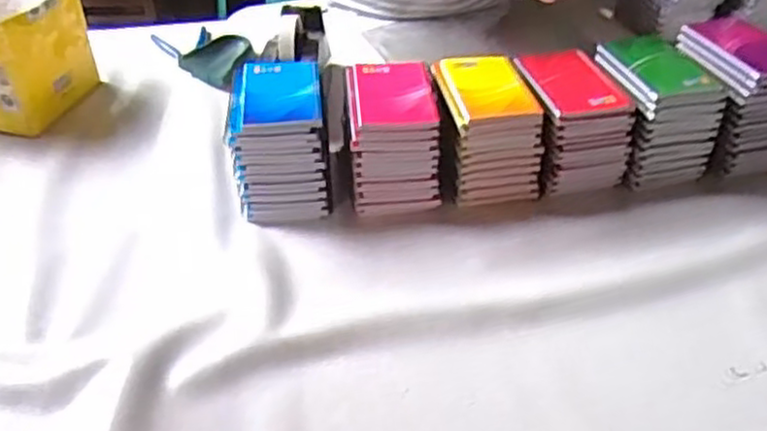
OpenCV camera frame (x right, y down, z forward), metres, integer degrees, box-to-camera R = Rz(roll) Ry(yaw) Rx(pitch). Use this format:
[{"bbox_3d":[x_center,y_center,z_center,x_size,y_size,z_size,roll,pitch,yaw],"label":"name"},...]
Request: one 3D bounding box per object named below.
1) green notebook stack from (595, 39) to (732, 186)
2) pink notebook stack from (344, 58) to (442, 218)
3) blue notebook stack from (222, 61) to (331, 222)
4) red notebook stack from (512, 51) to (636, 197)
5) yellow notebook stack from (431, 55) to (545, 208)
[{"bbox_3d":[0.310,-0.121,0.871,0.110,0.131,0.142,-9,40,-12],"label":"green notebook stack"},{"bbox_3d":[0.007,-0.092,0.829,0.095,0.106,0.139,-4,39,-5],"label":"pink notebook stack"},{"bbox_3d":[-0.115,-0.086,0.815,0.101,0.107,0.147,-6,40,-7],"label":"blue notebook stack"},{"bbox_3d":[0.211,-0.111,0.854,0.102,0.106,0.131,-8,40,-10],"label":"red notebook stack"},{"bbox_3d":[0.110,-0.099,0.840,0.099,0.112,0.131,-10,40,-12],"label":"yellow notebook stack"}]

